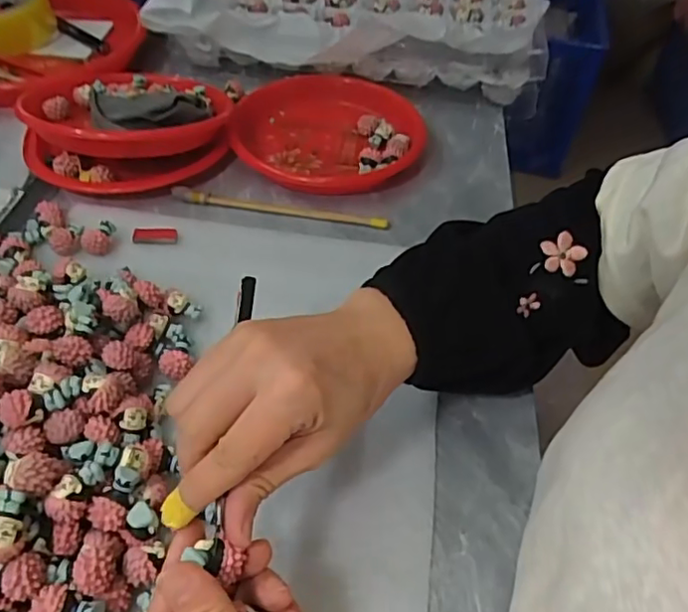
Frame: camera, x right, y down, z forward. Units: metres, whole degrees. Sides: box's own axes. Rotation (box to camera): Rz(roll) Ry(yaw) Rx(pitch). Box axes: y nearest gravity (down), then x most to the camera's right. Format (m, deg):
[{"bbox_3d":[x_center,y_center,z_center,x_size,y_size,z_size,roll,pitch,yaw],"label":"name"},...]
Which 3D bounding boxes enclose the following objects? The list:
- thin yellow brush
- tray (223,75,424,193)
[{"bbox_3d":[-0.054,-0.083,0.496,0.181,0.012,0.013,9,47,4],"label":"thin yellow brush"},{"bbox_3d":[-0.016,-0.164,0.563,0.178,0.036,0.174,-16,50,-18],"label":"tray"}]

